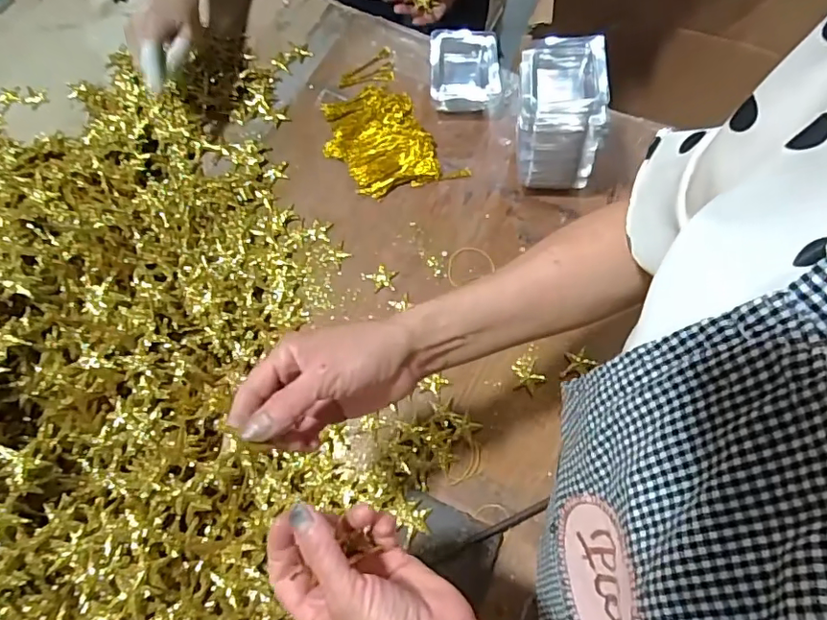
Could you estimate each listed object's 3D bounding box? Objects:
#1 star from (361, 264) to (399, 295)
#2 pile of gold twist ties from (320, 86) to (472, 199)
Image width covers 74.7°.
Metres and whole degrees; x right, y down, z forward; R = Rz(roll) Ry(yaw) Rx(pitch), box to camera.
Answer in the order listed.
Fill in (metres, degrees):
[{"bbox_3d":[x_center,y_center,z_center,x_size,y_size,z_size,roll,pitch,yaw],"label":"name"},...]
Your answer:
[{"bbox_3d":[-0.036,-0.035,0.609,0.041,0.004,0.034,-15,70,-3],"label":"star"},{"bbox_3d":[-0.037,-0.208,0.662,0.121,0.023,0.173,-30,72,-9],"label":"pile of gold twist ties"}]

